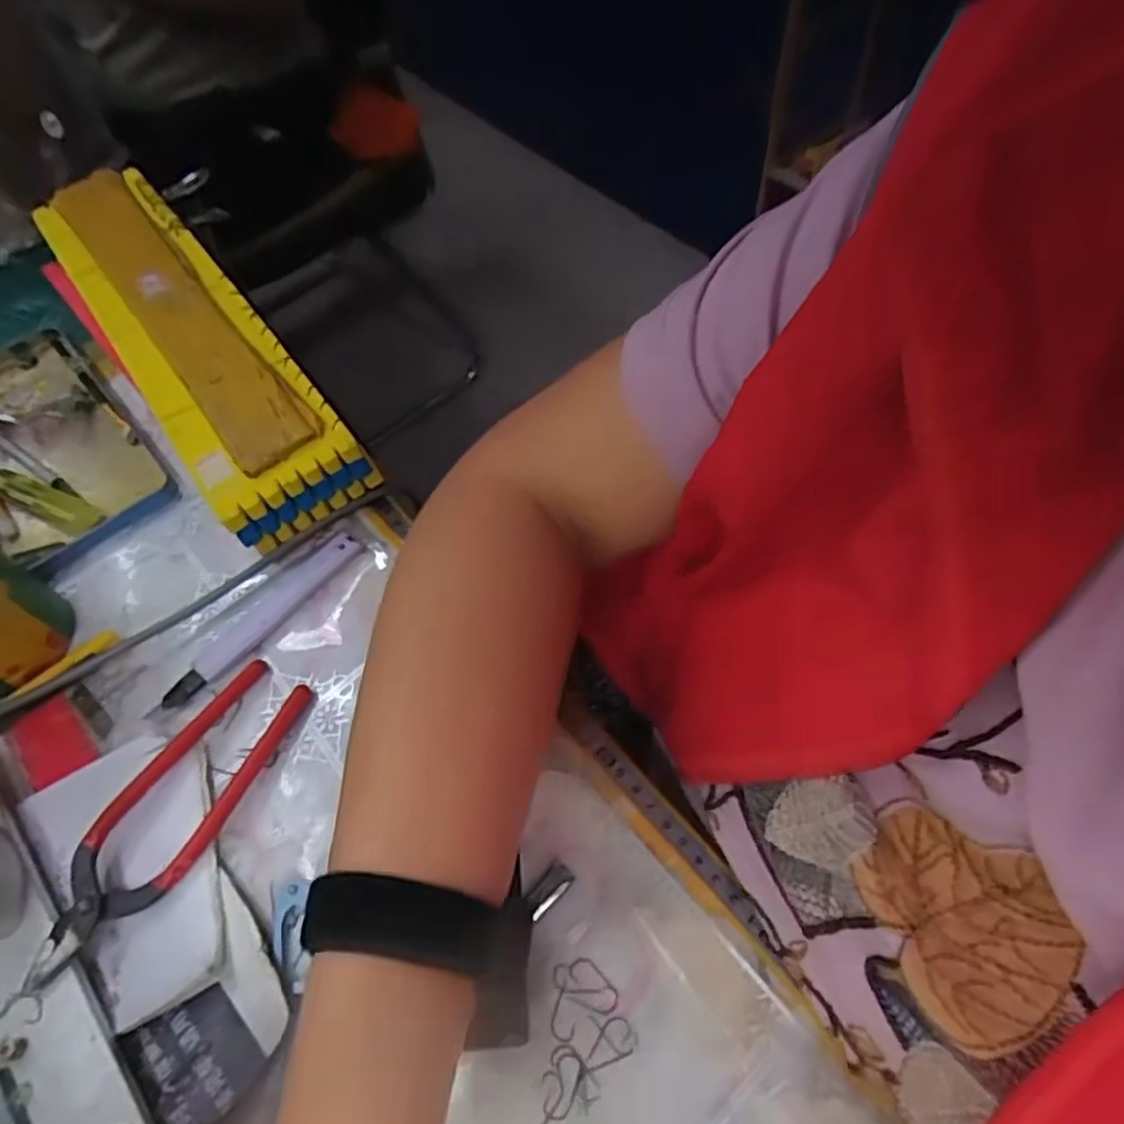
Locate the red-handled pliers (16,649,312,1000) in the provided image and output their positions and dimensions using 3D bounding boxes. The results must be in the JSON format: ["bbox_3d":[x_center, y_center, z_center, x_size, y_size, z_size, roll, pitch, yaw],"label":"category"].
[{"bbox_3d":[-0.175,0.108,0.322,0.049,0.025,0.144,18,61,13],"label":"red-handled pliers"}]

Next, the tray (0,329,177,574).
[{"bbox_3d":[-0.334,-0.076,0.446,0.107,0.015,0.196,-38,64,-20],"label":"tray"}]

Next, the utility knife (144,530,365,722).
[{"bbox_3d":[-0.157,0.029,0.377,0.021,0.007,0.125,36,66,22],"label":"utility knife"}]

